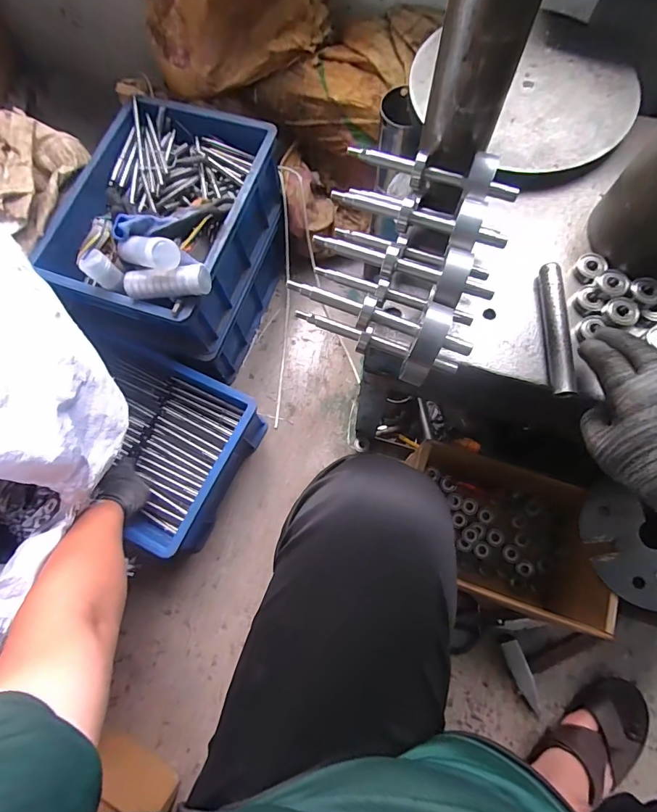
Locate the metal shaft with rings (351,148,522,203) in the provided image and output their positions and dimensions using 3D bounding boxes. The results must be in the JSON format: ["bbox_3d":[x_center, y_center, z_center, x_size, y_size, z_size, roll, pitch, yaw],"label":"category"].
[{"bbox_3d":[0.094,-0.216,0.381,0.158,0.032,0.030,21,75,7],"label":"metal shaft with rings"}]

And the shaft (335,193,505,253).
[{"bbox_3d":[0.077,-0.165,0.368,0.156,0.032,0.033,23,75,20],"label":"shaft"}]

